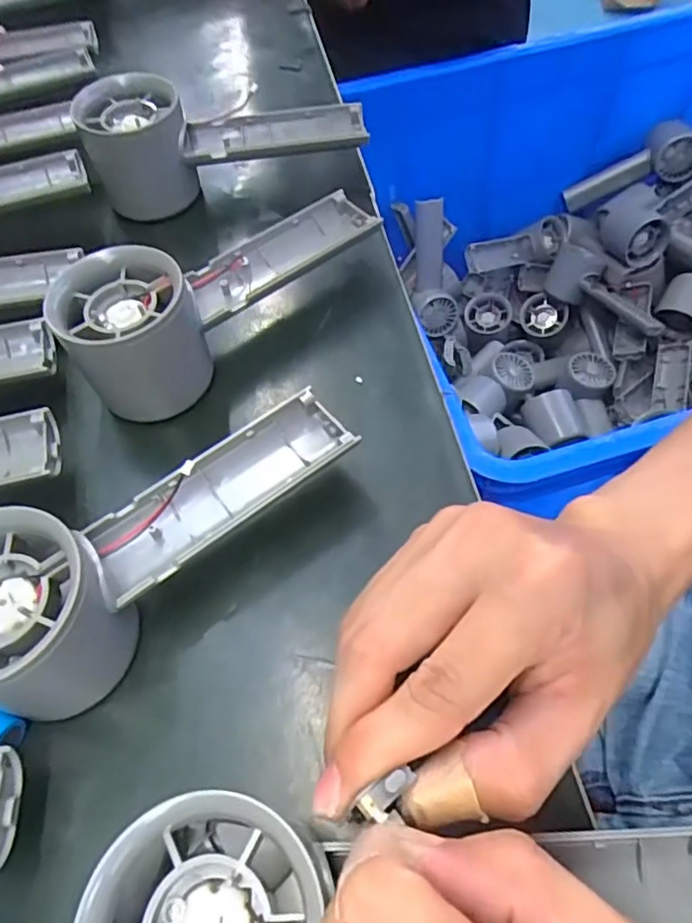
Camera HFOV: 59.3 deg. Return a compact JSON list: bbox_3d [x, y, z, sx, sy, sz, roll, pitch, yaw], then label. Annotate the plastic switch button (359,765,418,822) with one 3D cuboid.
[{"bbox_3d":[0.010,0.080,0.147,0.014,0.004,0.006,-40,63,-5],"label":"plastic switch button"}]

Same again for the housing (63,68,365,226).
[{"bbox_3d":[-0.067,-0.186,0.350,0.155,0.060,0.048,-11,58,-3],"label":"housing"}]

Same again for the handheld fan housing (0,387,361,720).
[{"bbox_3d":[-0.069,0.023,0.224,0.155,0.058,0.054,-41,64,-20],"label":"handheld fan housing"}]

